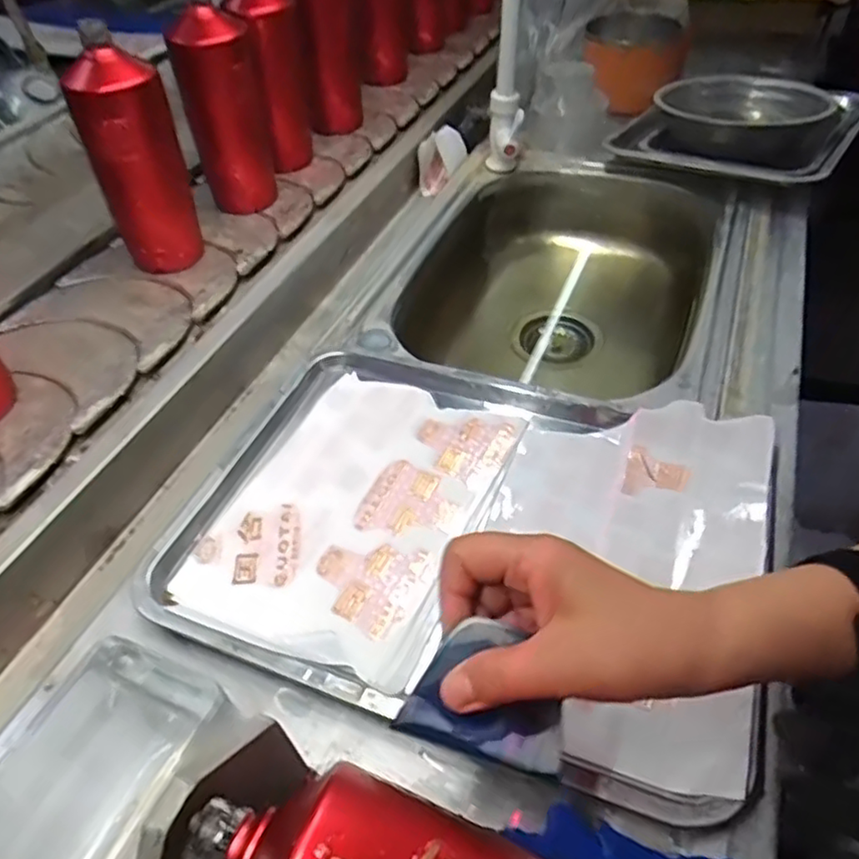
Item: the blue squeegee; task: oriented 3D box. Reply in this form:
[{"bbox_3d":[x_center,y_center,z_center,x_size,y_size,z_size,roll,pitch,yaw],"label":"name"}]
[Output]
[{"bbox_3d":[0.028,0.118,0.297,0.072,0.005,0.057,16,88,3],"label":"blue squeegee"}]

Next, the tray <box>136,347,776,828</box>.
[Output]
[{"bbox_3d":[0.027,0.061,0.459,0.375,0.040,0.284,15,50,14],"label":"tray"}]

